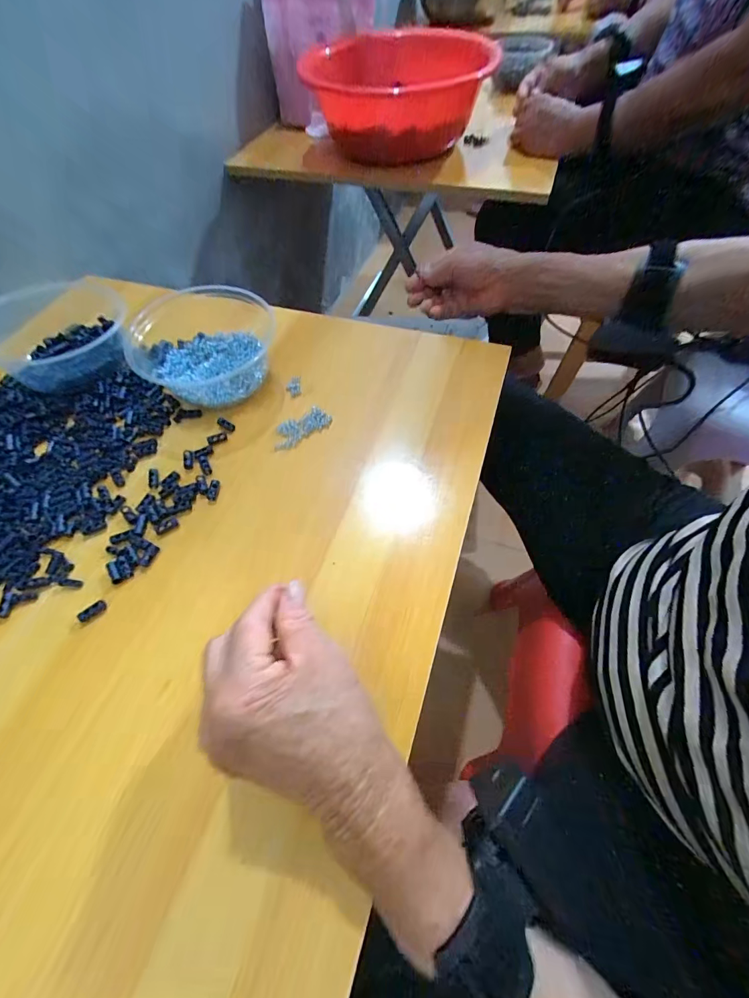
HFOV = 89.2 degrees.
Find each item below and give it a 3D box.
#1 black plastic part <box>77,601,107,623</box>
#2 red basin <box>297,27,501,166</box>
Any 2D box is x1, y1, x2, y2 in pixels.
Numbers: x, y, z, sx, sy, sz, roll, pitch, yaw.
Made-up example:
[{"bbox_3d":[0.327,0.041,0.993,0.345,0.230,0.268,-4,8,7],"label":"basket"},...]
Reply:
[{"bbox_3d":[-0.213,0.085,0.286,0.019,0.006,0.007,-36,65,-17],"label":"black plastic part"},{"bbox_3d":[0.055,-0.721,0.682,0.324,0.132,0.373,-4,60,0],"label":"red basin"}]

